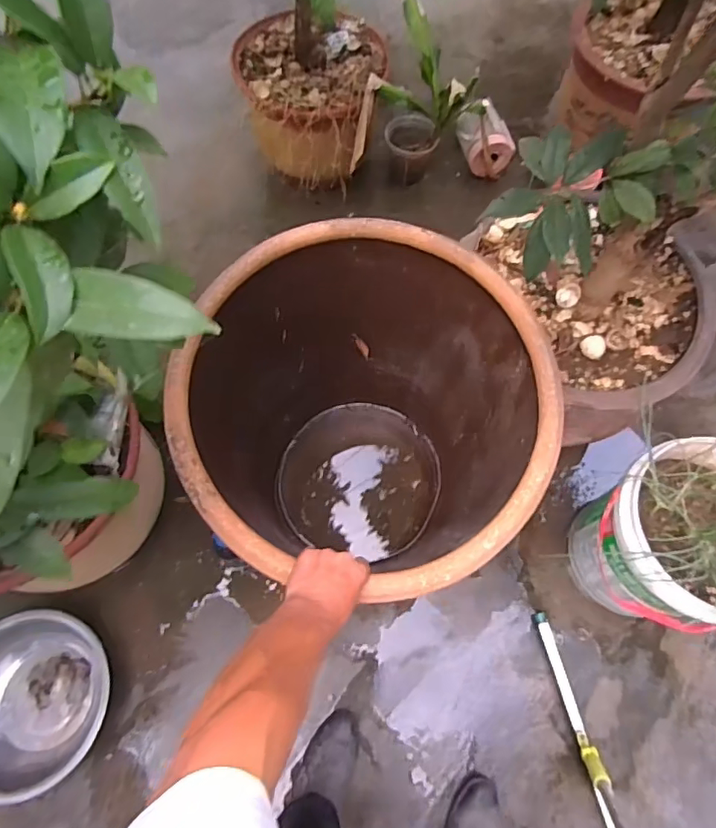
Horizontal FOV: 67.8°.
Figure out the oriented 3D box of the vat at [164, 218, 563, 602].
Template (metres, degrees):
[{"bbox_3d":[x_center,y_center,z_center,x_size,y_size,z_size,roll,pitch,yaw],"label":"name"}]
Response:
[{"bbox_3d":[0.014,0.055,0.938,0.496,0.522,0.506,0,67,1],"label":"vat"}]

